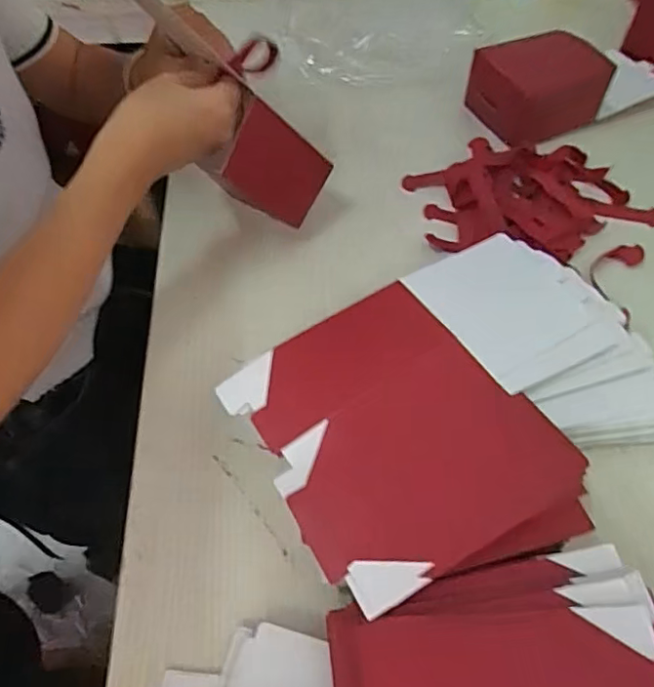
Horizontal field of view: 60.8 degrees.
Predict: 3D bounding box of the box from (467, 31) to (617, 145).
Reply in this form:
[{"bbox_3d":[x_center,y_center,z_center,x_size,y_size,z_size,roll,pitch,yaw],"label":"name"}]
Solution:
[{"bbox_3d":[0.222,-0.272,0.596,0.113,0.067,0.094,-12,56,-8],"label":"box"}]

